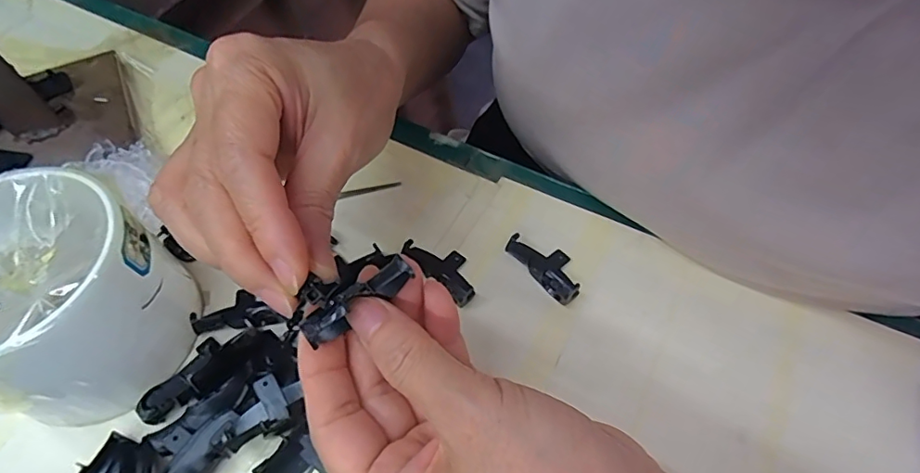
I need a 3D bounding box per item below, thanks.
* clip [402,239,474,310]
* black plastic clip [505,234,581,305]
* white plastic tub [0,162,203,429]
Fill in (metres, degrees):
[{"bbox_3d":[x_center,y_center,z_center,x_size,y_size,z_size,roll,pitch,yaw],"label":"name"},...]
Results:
[{"bbox_3d":[-0.007,0.014,0.260,0.041,0.012,0.021,37,65,23],"label":"clip"},{"bbox_3d":[0.043,0.012,0.258,0.023,0.013,0.042,-40,64,-21],"label":"black plastic clip"},{"bbox_3d":[-0.163,0.029,0.220,0.093,0.071,0.081,37,65,23],"label":"white plastic tub"}]

